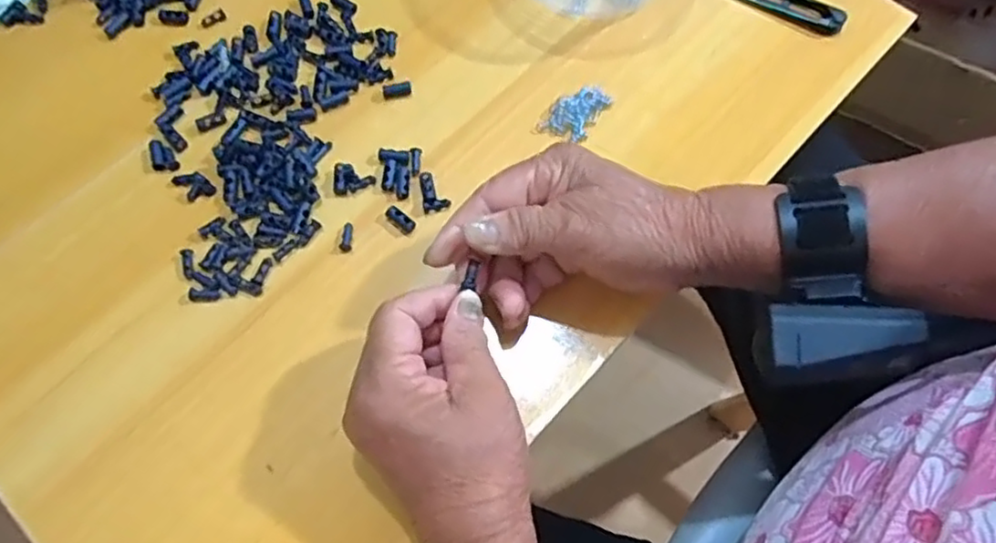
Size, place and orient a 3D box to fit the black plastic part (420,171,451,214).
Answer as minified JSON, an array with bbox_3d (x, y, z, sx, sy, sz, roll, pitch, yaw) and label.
[{"bbox_3d":[-0.040,-0.049,0.406,0.015,0.004,0.027,-18,68,-7],"label":"black plastic part"}]

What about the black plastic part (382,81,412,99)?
[{"bbox_3d":[-0.065,-0.117,0.432,0.019,0.006,0.009,-11,68,-4],"label":"black plastic part"}]

